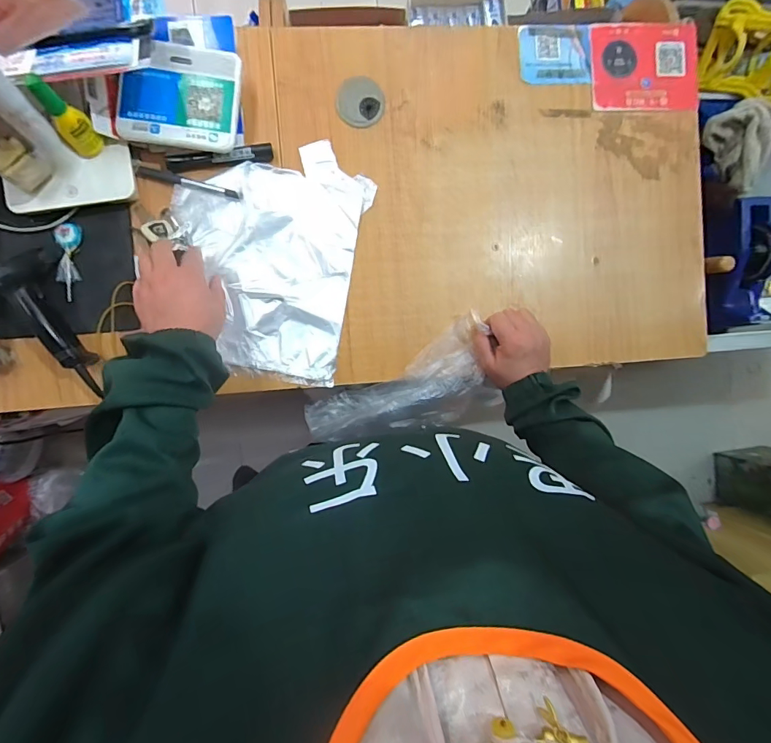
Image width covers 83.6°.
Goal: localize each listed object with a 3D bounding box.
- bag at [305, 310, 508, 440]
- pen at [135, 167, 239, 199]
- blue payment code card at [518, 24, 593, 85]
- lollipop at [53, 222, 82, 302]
[{"bbox_3d":[0.020,0.033,0.611,0.259,0.086,0.136,-20,94,0],"label":"bag"},{"bbox_3d":[-0.252,-0.243,0.552,0.126,0.008,0.014,11,91,-6],"label":"pen"},{"bbox_3d":[0.234,-0.435,0.593,0.099,0.005,0.078,-3,93,0],"label":"blue payment code card"},{"bbox_3d":[-0.401,-0.138,0.545,0.027,0.013,0.097,-1,92,-5],"label":"lollipop"}]

